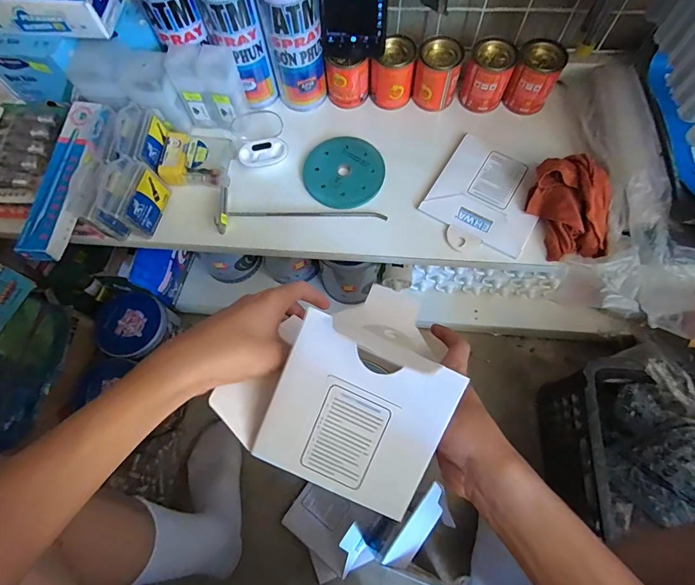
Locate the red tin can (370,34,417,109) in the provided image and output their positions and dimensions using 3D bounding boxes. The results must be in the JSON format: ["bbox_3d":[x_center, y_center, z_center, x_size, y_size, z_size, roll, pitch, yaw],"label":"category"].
[{"bbox_3d":[0.058,-0.282,0.505,0.056,0.067,0.048,7,68,5],"label":"red tin can"}]

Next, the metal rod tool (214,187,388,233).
[{"bbox_3d":[-0.055,-0.098,0.474,0.202,0.025,0.055,2,68,3],"label":"metal rod tool"}]

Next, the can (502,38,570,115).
[{"bbox_3d":[0.237,-0.272,0.496,0.053,0.069,0.049,-1,67,2],"label":"can"}]

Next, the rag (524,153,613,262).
[{"bbox_3d":[0.253,-0.099,0.442,0.079,0.050,0.109,0,67,2],"label":"rag"}]

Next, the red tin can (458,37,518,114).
[{"bbox_3d":[0.178,-0.275,0.498,0.054,0.066,0.047,21,70,10],"label":"red tin can"}]

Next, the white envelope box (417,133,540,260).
[{"bbox_3d":[0.170,-0.115,0.476,0.126,0.015,0.145,29,71,13],"label":"white envelope box"}]

